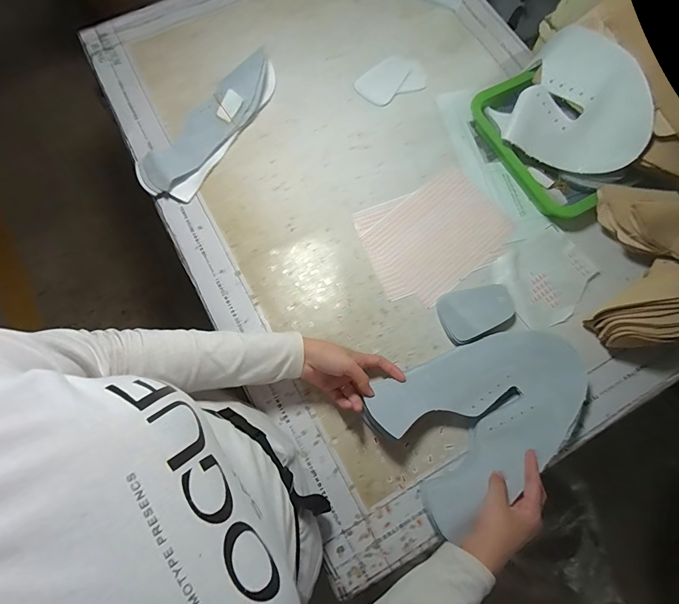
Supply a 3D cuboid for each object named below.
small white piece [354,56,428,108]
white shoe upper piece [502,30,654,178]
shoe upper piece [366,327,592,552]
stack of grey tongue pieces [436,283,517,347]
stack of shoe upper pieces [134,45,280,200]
[{"bbox_3d":[0.090,-0.393,0.666,0.118,0.007,0.077,-28,76,-8],"label":"small white piece"},{"bbox_3d":[0.356,-0.287,0.542,0.191,0.070,0.175,35,120,24],"label":"white shoe upper piece"},{"bbox_3d":[0.199,0.142,0.490,0.271,0.038,0.191,-31,77,-9],"label":"shoe upper piece"},{"bbox_3d":[0.198,0.016,0.541,0.109,0.024,0.072,-19,75,-6],"label":"stack of grey tongue pieces"},{"bbox_3d":[-0.215,-0.297,0.616,0.099,0.043,0.297,32,76,8],"label":"stack of shoe upper pieces"}]

